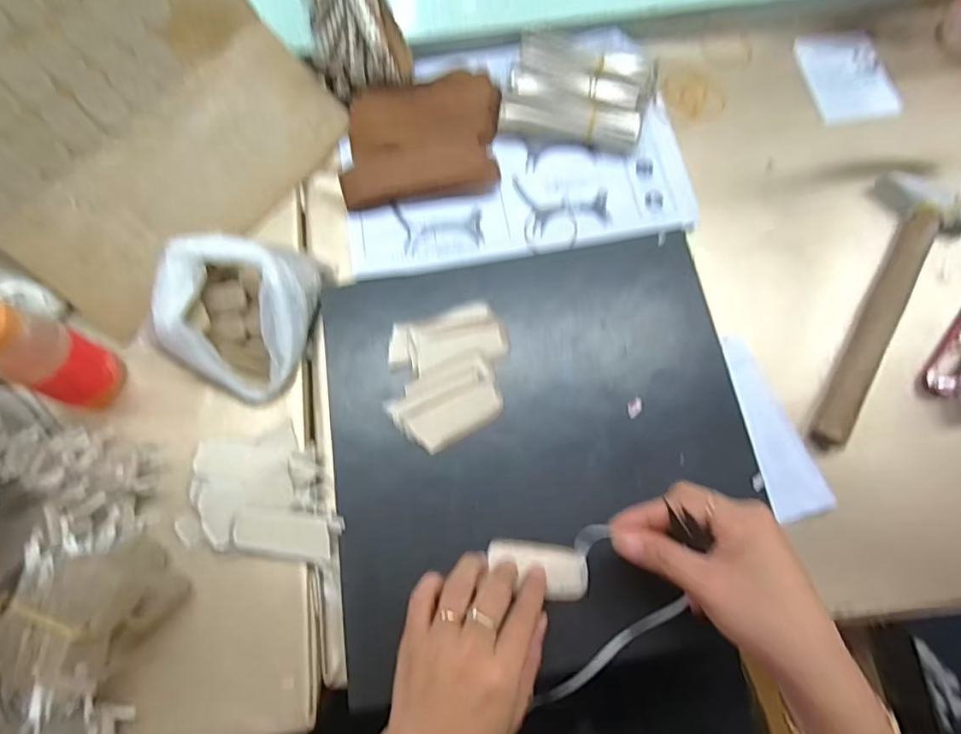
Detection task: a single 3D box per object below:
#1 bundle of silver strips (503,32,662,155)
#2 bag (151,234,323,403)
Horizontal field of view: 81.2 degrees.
[{"bbox_3d":[0.090,-0.251,0.512,0.124,0.032,0.099,13,74,3],"label":"bundle of silver strips"},{"bbox_3d":[-0.189,-0.043,0.433,0.105,0.056,0.121,13,74,3],"label":"bag"}]

